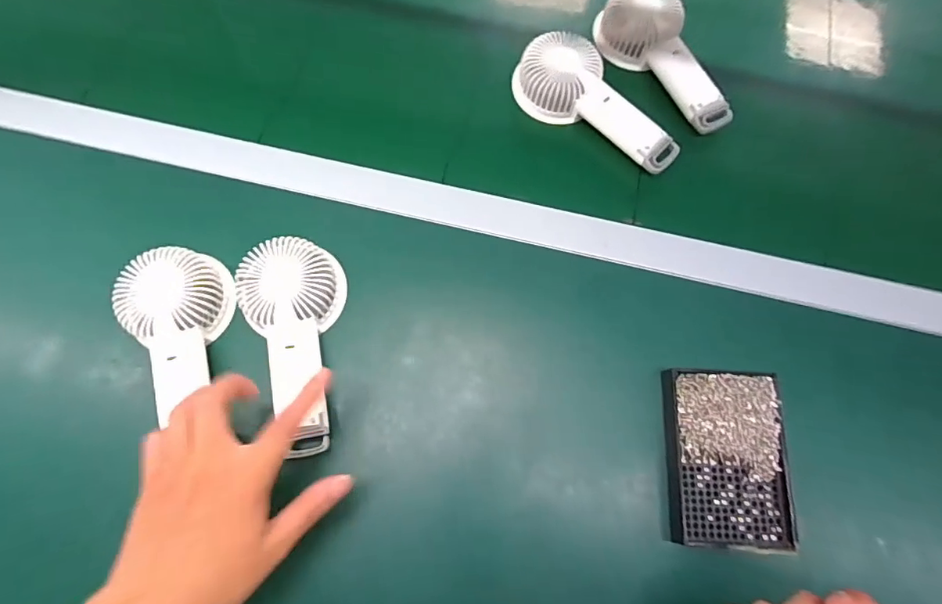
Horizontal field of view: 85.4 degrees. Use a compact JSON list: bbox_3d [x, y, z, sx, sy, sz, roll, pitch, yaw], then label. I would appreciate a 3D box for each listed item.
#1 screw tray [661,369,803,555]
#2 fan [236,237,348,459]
[{"bbox_3d":[0.209,0.126,0.418,0.092,0.019,0.137,4,73,0],"label":"screw tray"},{"bbox_3d":[-0.148,0.034,0.420,0.088,0.043,0.177,-9,77,-4],"label":"fan"}]

